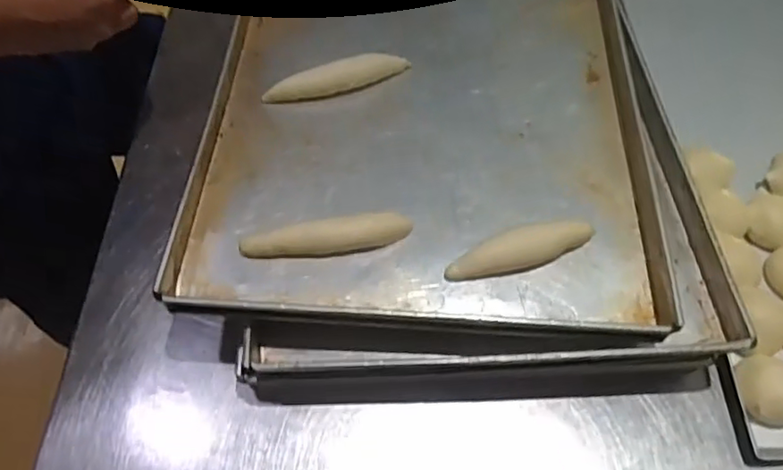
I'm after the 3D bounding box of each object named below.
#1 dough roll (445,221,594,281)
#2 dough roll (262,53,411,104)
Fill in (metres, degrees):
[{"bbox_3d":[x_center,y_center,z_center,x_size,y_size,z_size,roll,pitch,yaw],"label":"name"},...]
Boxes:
[{"bbox_3d":[0.104,0.012,0.480,0.122,0.019,0.031,-14,60,-9],"label":"dough roll"},{"bbox_3d":[-0.053,-0.153,0.578,0.141,0.020,0.027,-20,61,-12],"label":"dough roll"}]

